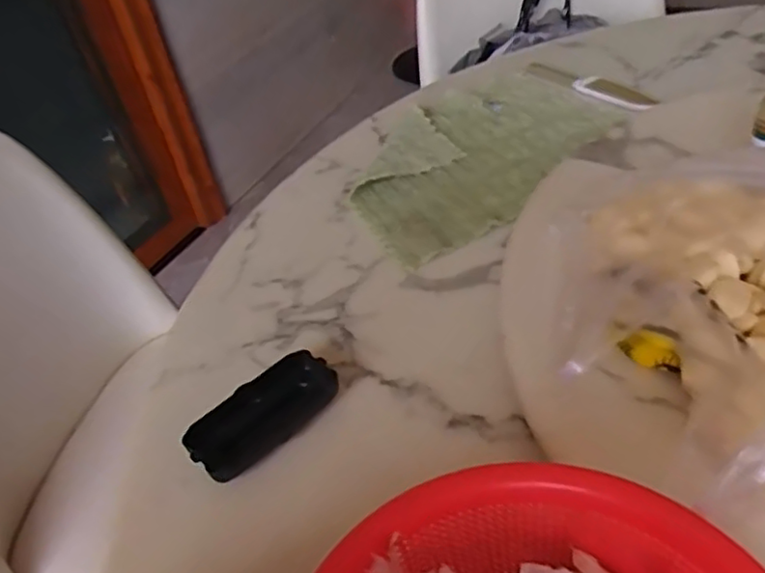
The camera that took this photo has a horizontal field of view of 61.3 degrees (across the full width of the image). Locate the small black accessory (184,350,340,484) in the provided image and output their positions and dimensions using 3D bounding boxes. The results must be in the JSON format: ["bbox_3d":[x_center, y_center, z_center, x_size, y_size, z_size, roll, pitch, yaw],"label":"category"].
[{"bbox_3d":[-0.085,0.091,0.465,0.045,0.032,0.113,26,53,36],"label":"small black accessory"}]

